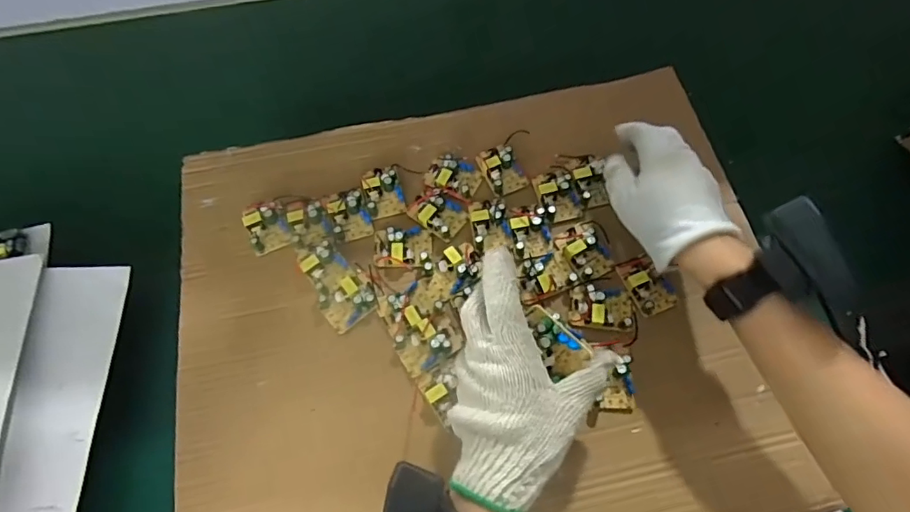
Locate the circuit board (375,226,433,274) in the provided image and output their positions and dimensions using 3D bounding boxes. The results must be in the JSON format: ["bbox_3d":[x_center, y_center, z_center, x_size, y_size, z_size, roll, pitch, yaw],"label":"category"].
[{"bbox_3d":[-0.047,-0.007,0.453,0.050,0.014,0.042,-4,66,0],"label":"circuit board"}]

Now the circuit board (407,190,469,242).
[{"bbox_3d":[-0.015,-0.043,0.469,0.047,0.011,0.042,32,71,15],"label":"circuit board"}]

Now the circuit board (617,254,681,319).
[{"bbox_3d":[0.166,0.022,0.434,0.034,0.014,0.050,-21,67,-8],"label":"circuit board"}]

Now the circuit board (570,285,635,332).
[{"bbox_3d":[0.125,0.043,0.429,0.050,0.015,0.036,7,67,5],"label":"circuit board"}]

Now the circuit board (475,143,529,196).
[{"bbox_3d":[0.045,-0.086,0.486,0.035,0.013,0.050,-24,68,-9],"label":"circuit board"}]

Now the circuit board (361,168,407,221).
[{"bbox_3d":[-0.068,-0.062,0.475,0.034,0.015,0.048,-16,67,-5],"label":"circuit board"}]

